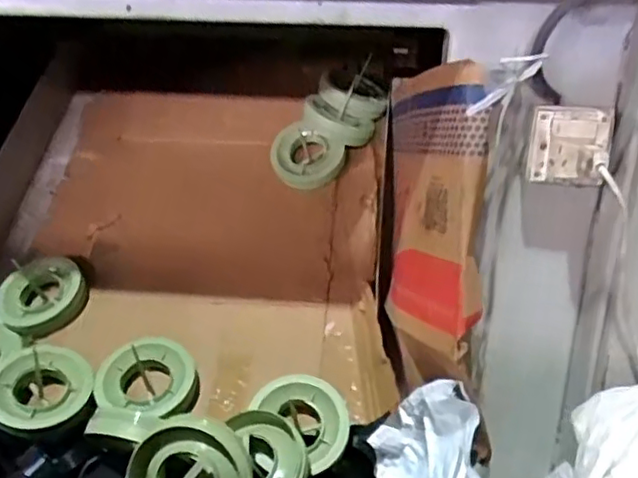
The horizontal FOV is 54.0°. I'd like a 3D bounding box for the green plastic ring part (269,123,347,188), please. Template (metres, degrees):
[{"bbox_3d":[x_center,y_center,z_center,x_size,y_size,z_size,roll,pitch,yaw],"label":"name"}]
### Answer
[{"bbox_3d":[-0.022,-0.143,1.126,0.131,0.108,0.031,28,2,16],"label":"green plastic ring part"}]

